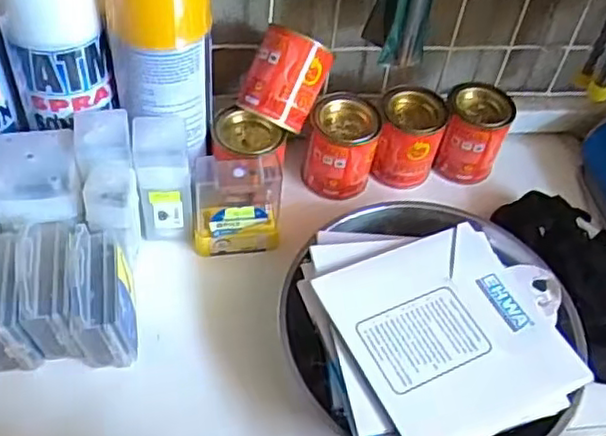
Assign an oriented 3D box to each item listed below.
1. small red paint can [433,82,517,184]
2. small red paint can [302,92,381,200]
[{"bbox_3d":[0.142,-0.070,0.562,0.051,0.064,0.049,17,47,10],"label":"small red paint can"},{"bbox_3d":[0.030,-0.058,0.538,0.053,0.067,0.056,3,46,-3],"label":"small red paint can"}]

